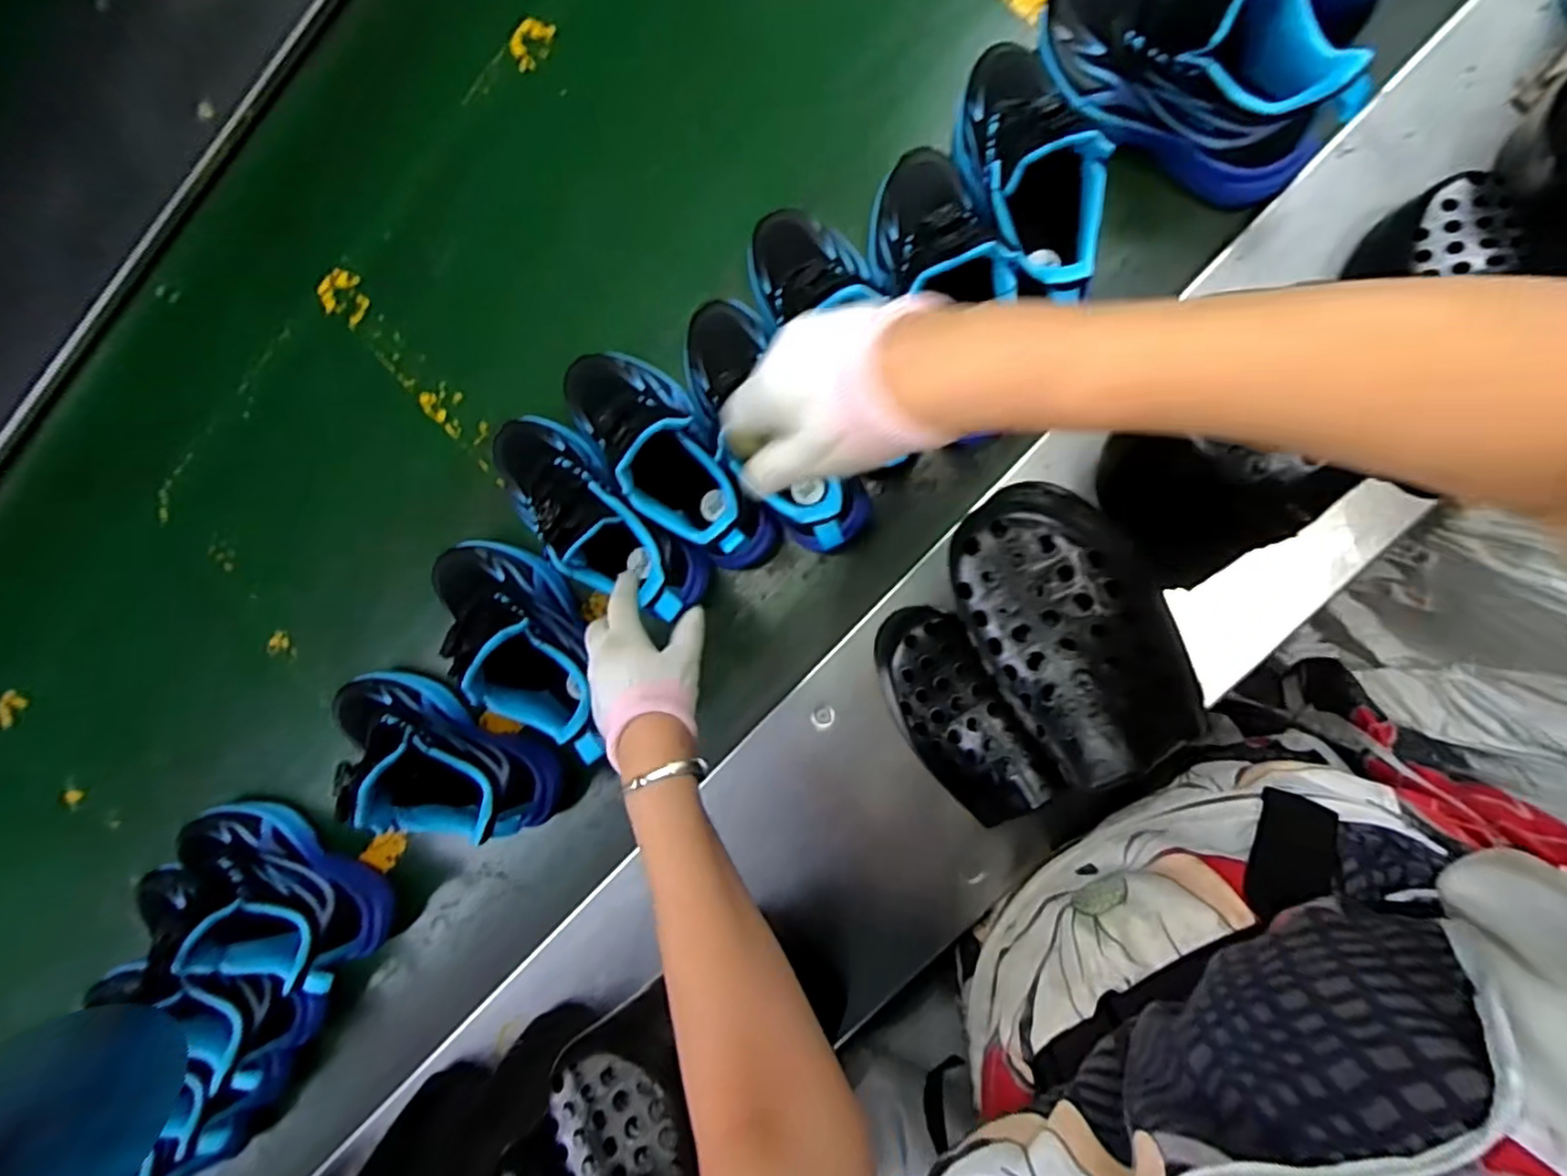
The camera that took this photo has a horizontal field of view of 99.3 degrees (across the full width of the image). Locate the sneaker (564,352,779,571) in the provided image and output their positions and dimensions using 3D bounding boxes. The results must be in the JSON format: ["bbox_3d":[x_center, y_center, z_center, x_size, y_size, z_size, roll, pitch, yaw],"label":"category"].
[{"bbox_3d":[-0.101,-0.110,0.533,0.078,0.142,0.224,-40,86,7],"label":"sneaker"}]

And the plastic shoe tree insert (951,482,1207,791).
[{"bbox_3d":[0.142,0.021,0.322,0.085,0.050,0.149,-32,88,8],"label":"plastic shoe tree insert"}]

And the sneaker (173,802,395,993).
[{"bbox_3d":[-0.492,0.287,0.616,0.229,0.114,0.082,28,95,6],"label":"sneaker"}]

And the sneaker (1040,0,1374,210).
[{"bbox_3d":[0.289,-0.383,0.463,0.226,0.118,0.091,39,96,5],"label":"sneaker"}]

